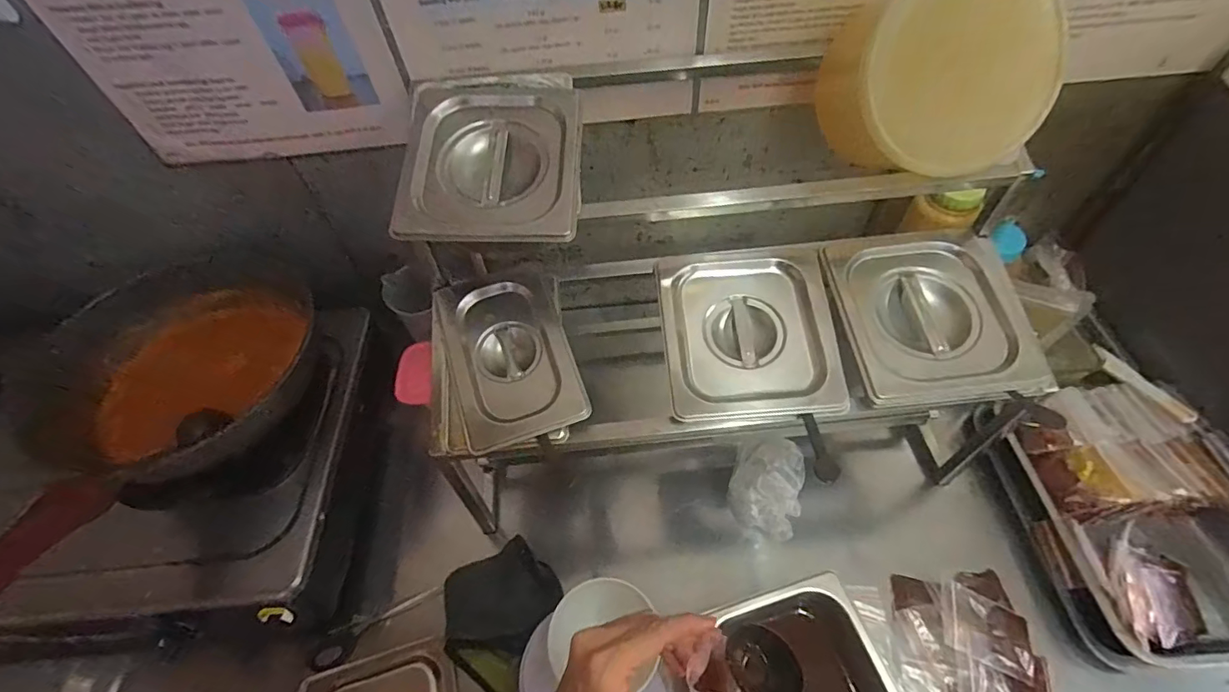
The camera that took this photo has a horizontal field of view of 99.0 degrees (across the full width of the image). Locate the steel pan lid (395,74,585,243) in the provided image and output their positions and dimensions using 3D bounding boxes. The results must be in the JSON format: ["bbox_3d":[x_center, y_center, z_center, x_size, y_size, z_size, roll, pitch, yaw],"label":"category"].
[{"bbox_3d":[-0.114,-0.180,0.489,0.162,0.025,0.194,0,68,1],"label":"steel pan lid"}]

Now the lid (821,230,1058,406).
[{"bbox_3d":[0.307,-0.034,0.507,0.169,0.030,0.173,-6,66,2],"label":"lid"}]

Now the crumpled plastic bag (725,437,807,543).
[{"bbox_3d":[0.183,0.170,0.636,0.080,0.044,0.105,16,57,14],"label":"crumpled plastic bag"}]

